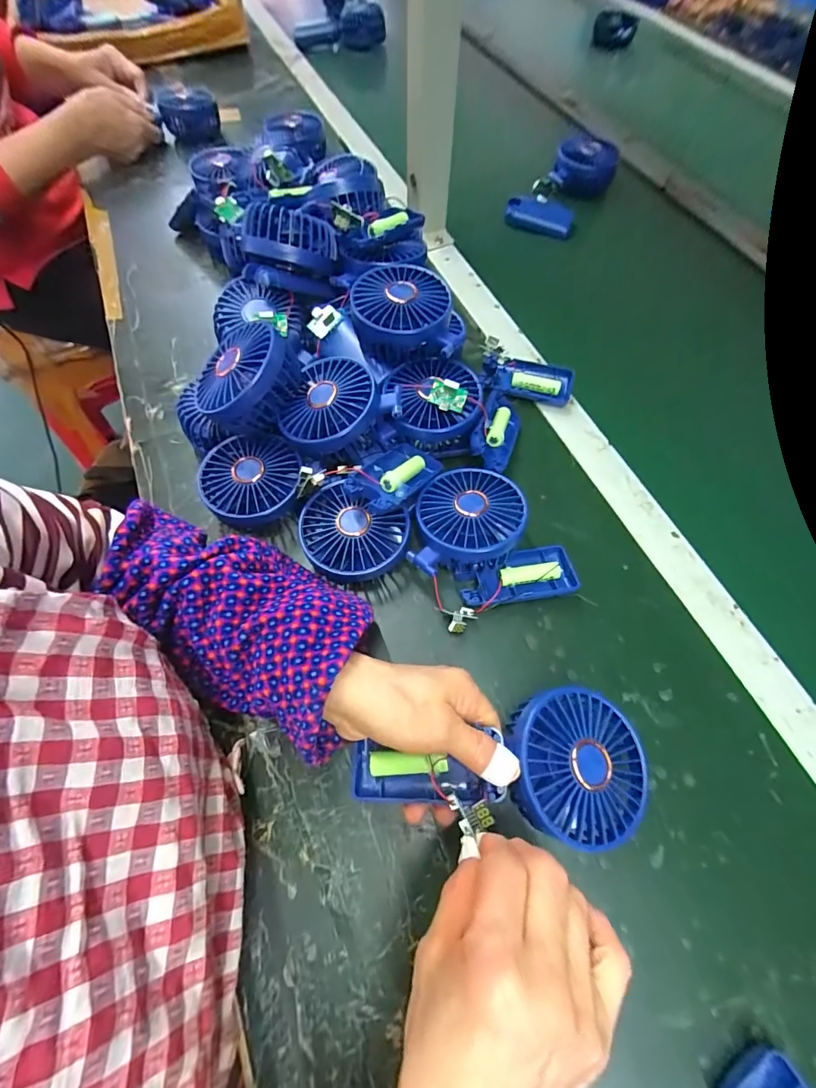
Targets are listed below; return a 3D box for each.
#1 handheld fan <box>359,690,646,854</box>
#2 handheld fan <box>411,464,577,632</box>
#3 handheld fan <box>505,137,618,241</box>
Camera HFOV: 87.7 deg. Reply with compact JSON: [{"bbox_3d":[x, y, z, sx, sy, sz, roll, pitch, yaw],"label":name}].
[{"bbox_3d":[0.055,0.139,0.259,0.182,0.035,0.081,-7,64,3],"label":"handheld fan"},{"bbox_3d":[0.065,0.001,0.345,0.125,0.052,0.109,-17,65,-9],"label":"handheld fan"},{"bbox_3d":[0.227,-0.517,0.613,0.088,0.065,0.201,30,67,13],"label":"handheld fan"}]

